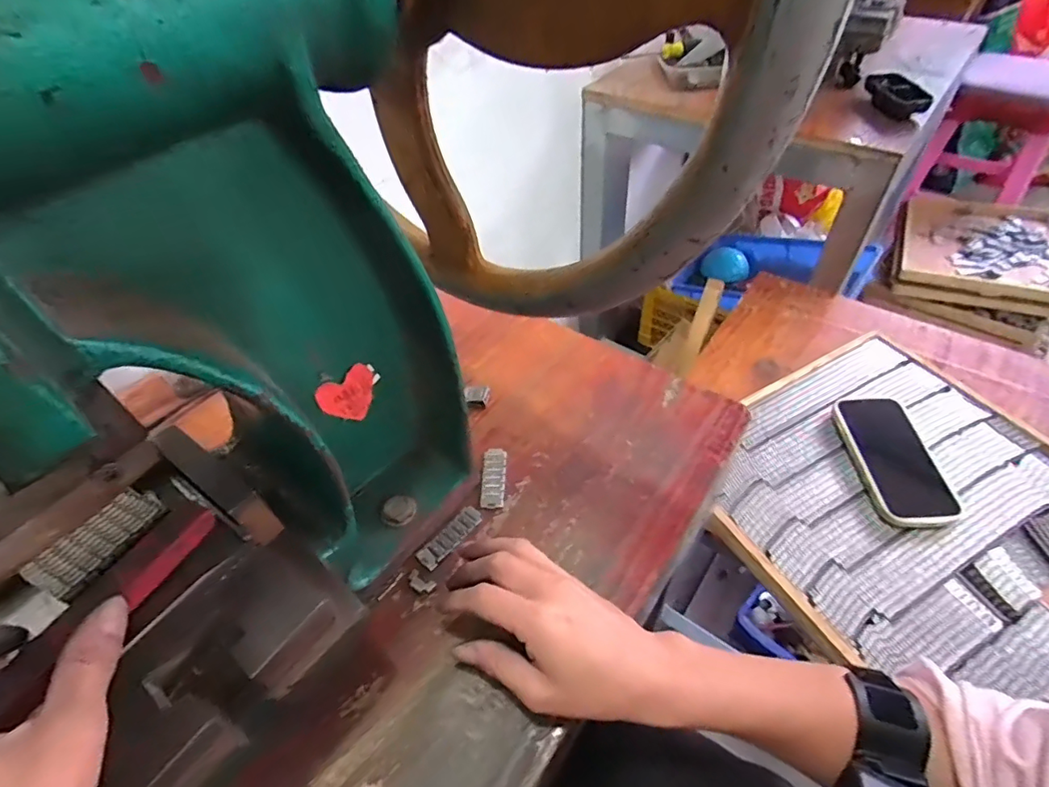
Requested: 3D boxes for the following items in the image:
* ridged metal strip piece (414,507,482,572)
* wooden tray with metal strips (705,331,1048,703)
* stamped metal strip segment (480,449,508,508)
[{"bbox_3d":[-0.054,0.103,0.382,0.017,0.004,0.053,33,60,27],"label":"ridged metal strip piece"},{"bbox_3d":[0.429,0.113,0.592,0.403,0.032,0.394,-24,53,-16],"label":"wooden tray with metal strips"},{"bbox_3d":[-0.024,0.065,0.413,0.018,0.004,0.053,-1,50,3],"label":"stamped metal strip segment"}]

